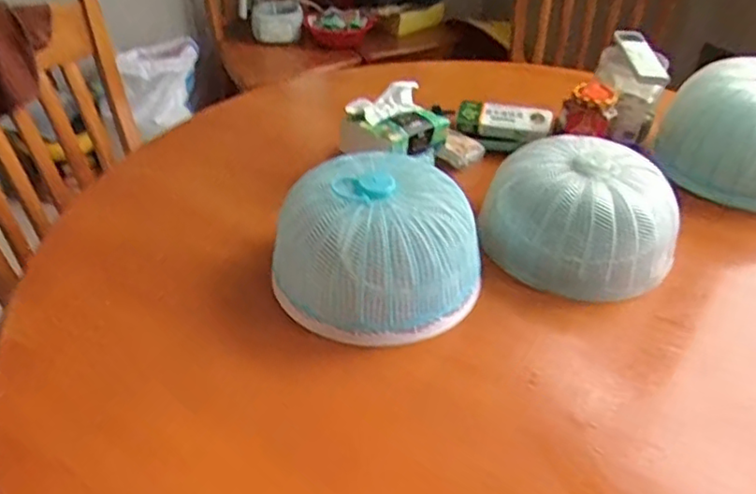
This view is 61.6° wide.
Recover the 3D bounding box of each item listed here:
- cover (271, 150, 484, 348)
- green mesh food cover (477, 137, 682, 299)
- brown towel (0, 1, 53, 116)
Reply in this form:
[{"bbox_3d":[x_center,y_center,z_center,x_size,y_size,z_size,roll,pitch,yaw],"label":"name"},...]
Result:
[{"bbox_3d":[0.005,-0.003,0.713,0.212,0.128,0.183,18,41,18],"label":"cover"},{"bbox_3d":[0.242,-0.044,0.777,0.216,0.113,0.173,9,39,8],"label":"green mesh food cover"},{"bbox_3d":[-0.596,-0.320,1.043,0.040,0.159,0.153,25,45,25],"label":"brown towel"}]

